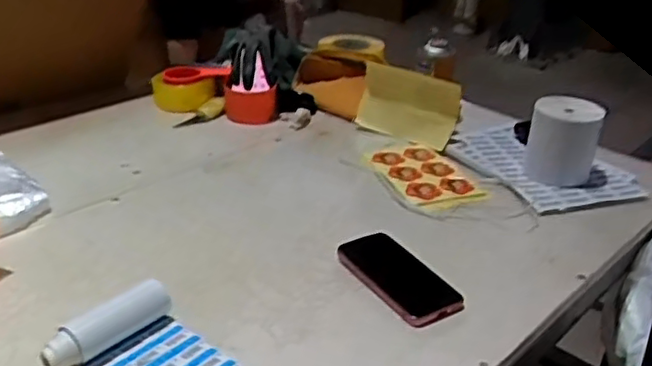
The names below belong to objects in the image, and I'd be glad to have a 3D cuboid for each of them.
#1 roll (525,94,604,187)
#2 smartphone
[{"bbox_3d":[0.370,-0.065,1.036,0.103,0.133,0.093,13,29,19],"label":"roll"},{"bbox_3d":[0.087,0.112,0.813,0.083,0.016,0.173,-20,38,-27],"label":"smartphone"}]

